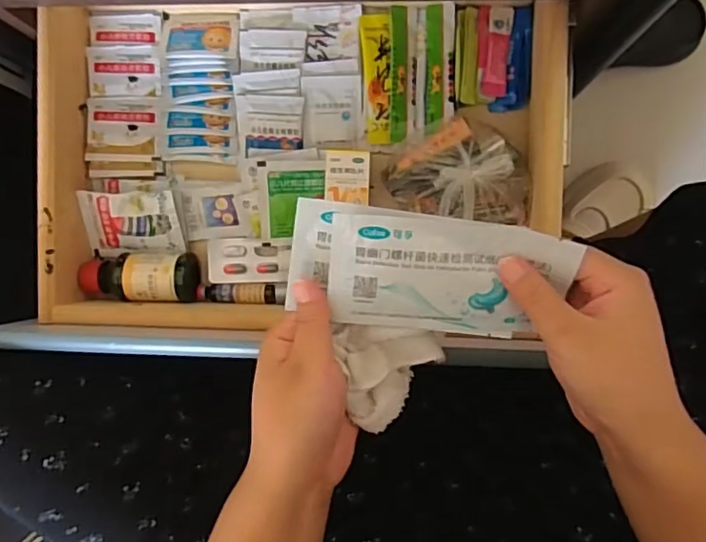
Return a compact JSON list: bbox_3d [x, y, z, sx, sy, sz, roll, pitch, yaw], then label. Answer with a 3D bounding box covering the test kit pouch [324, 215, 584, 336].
[{"bbox_3d":[0.051,0.005,0.307,0.125,0.012,0.064,4,114,-3],"label":"test kit pouch"}]

